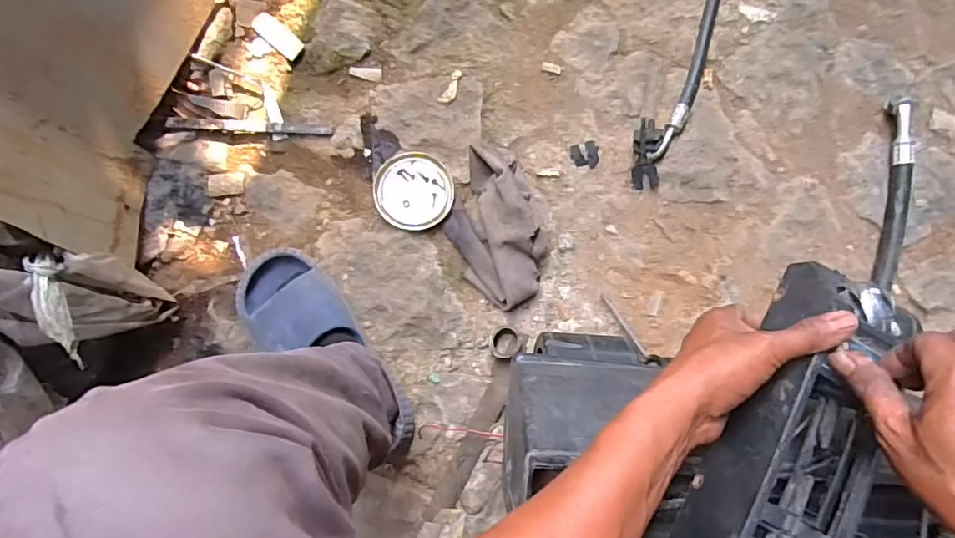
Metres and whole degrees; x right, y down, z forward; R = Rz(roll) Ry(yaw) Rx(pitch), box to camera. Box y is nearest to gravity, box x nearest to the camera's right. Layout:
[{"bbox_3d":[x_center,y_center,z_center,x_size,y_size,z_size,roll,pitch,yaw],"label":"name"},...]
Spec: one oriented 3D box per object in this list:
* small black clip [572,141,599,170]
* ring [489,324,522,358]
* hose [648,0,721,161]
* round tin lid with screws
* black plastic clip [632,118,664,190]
[{"bbox_3d":[0.153,-0.160,0.758,0.038,0.006,0.038,-5,84,0],"label":"small black clip"},{"bbox_3d":[0.036,0.096,0.700,0.042,0.020,0.039,-34,85,-3],"label":"ring"},{"bbox_3d":[0.328,-0.380,0.772,0.052,0.032,0.485,15,84,2],"label":"hose"},{"bbox_3d":[-0.085,-0.105,0.724,0.103,0.018,0.102,0,84,1],"label":"round tin lid with screws"},{"bbox_3d":[0.237,-0.158,0.745,0.038,0.021,0.095,1,98,1],"label":"black plastic clip"}]

